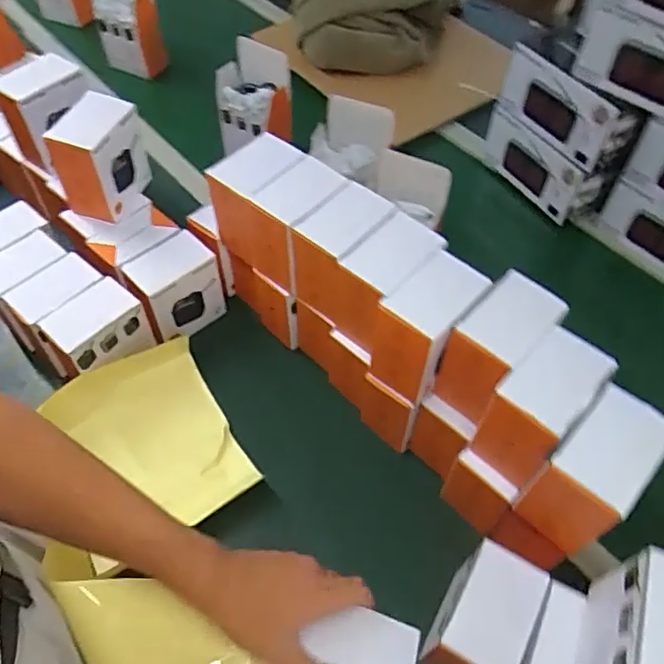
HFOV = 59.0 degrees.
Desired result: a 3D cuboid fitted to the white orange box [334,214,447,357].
[{"bbox_3d":[0.054,-0.050,0.621,0.099,0.109,0.072,-39,63,-24],"label":"white orange box"}]

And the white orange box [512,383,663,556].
[{"bbox_3d":[0.216,0.119,0.493,0.067,0.100,0.112,38,63,24],"label":"white orange box"}]

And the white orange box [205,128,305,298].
[{"bbox_3d":[-0.069,-0.142,0.686,0.121,0.104,0.110,30,60,20],"label":"white orange box"}]

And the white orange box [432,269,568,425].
[{"bbox_3d":[0.155,0.018,0.568,0.111,0.106,0.072,-38,62,-23],"label":"white orange box"}]

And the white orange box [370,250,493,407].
[{"bbox_3d":[0.093,-0.005,0.588,0.072,0.112,0.103,33,61,22],"label":"white orange box"}]

